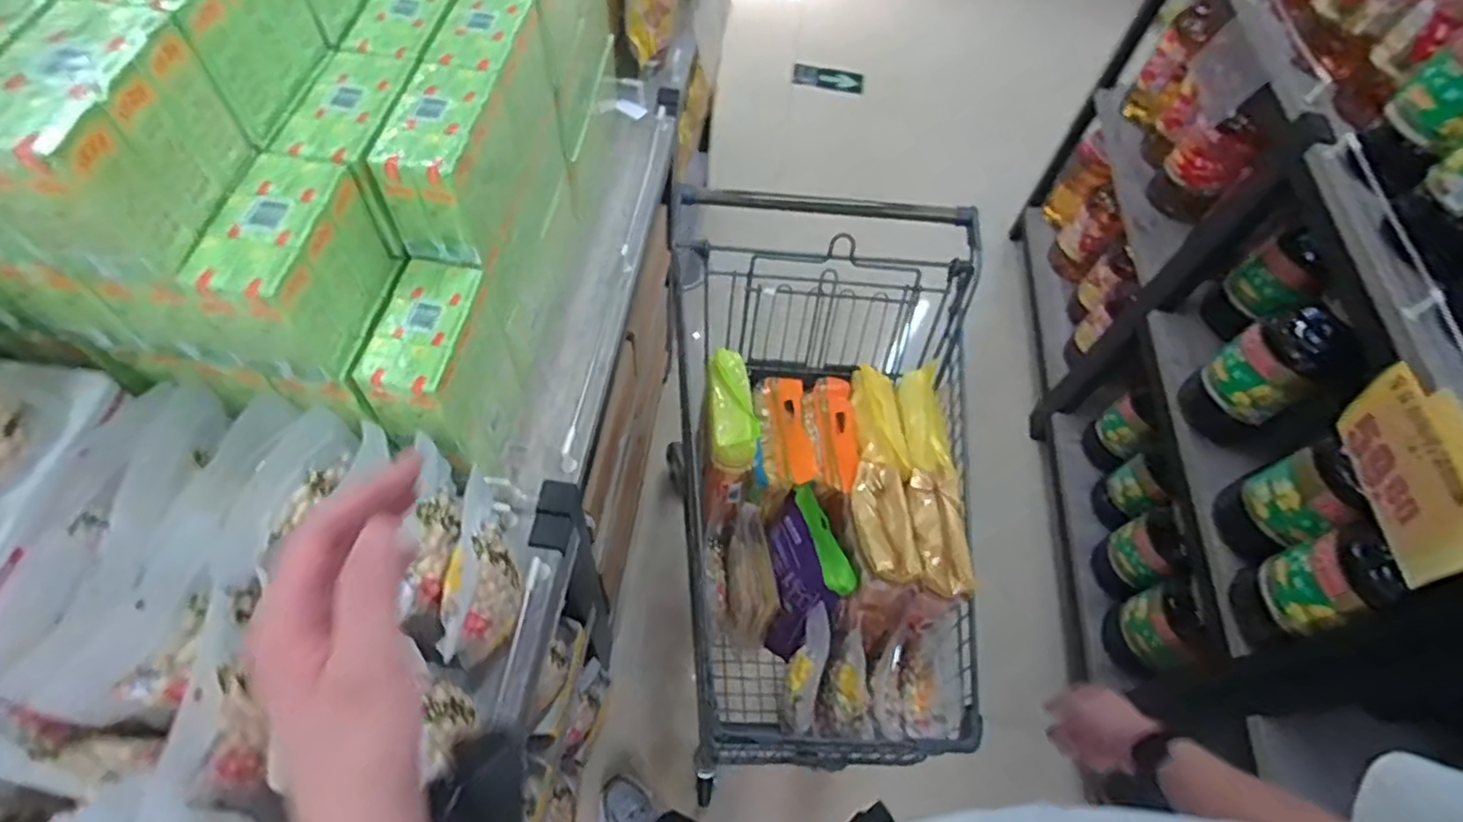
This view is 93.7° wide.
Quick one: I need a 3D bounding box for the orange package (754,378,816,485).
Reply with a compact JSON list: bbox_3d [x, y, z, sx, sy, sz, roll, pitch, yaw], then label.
[{"bbox_3d":[0.085,0.028,1.108,0.076,0.050,0.215,-4,46,-6],"label":"orange package"}]

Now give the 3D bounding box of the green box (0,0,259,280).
[{"bbox_3d":[-0.447,-0.196,0.496,0.083,0.120,0.153,6,62,-1],"label":"green box"}]

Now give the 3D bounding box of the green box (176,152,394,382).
[{"bbox_3d":[-0.377,-0.126,0.598,0.083,0.124,0.164,6,62,-1],"label":"green box"}]

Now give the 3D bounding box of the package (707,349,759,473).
[{"bbox_3d":[0.000,-0.010,1.067,0.067,0.050,0.230,-2,45,-5],"label":"package"}]

